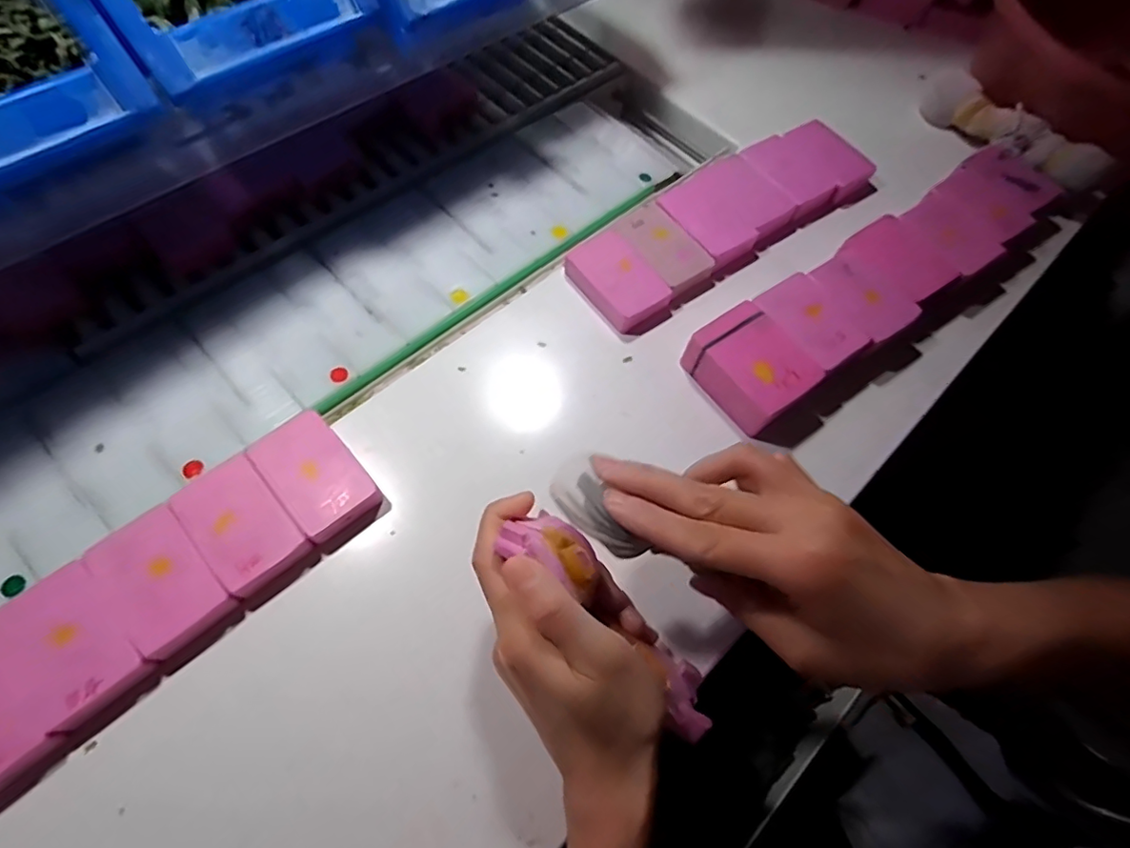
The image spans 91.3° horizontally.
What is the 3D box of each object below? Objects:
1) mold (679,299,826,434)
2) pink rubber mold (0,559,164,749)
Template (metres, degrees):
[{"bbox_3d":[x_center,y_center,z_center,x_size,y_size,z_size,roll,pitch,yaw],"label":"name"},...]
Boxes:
[{"bbox_3d":[0.122,-0.037,0.361,0.055,0.032,0.070,-32,67,-18],"label":"mold"},{"bbox_3d":[-0.239,0.109,0.271,0.043,0.019,0.076,-40,69,-21],"label":"pink rubber mold"}]

